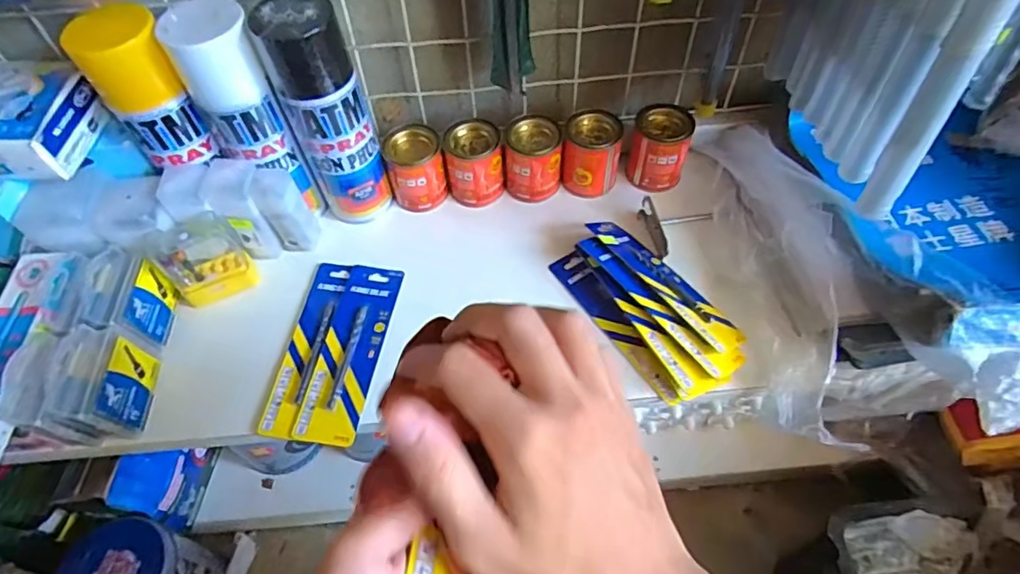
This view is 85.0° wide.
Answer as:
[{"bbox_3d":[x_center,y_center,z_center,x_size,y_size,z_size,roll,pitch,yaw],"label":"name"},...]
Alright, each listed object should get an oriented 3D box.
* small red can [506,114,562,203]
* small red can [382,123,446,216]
[{"bbox_3d":[0.023,-0.124,0.546,0.051,0.066,0.050,-2,52,3],"label":"small red can"},{"bbox_3d":[-0.091,-0.114,0.545,0.051,0.075,0.046,-15,53,-8],"label":"small red can"}]

